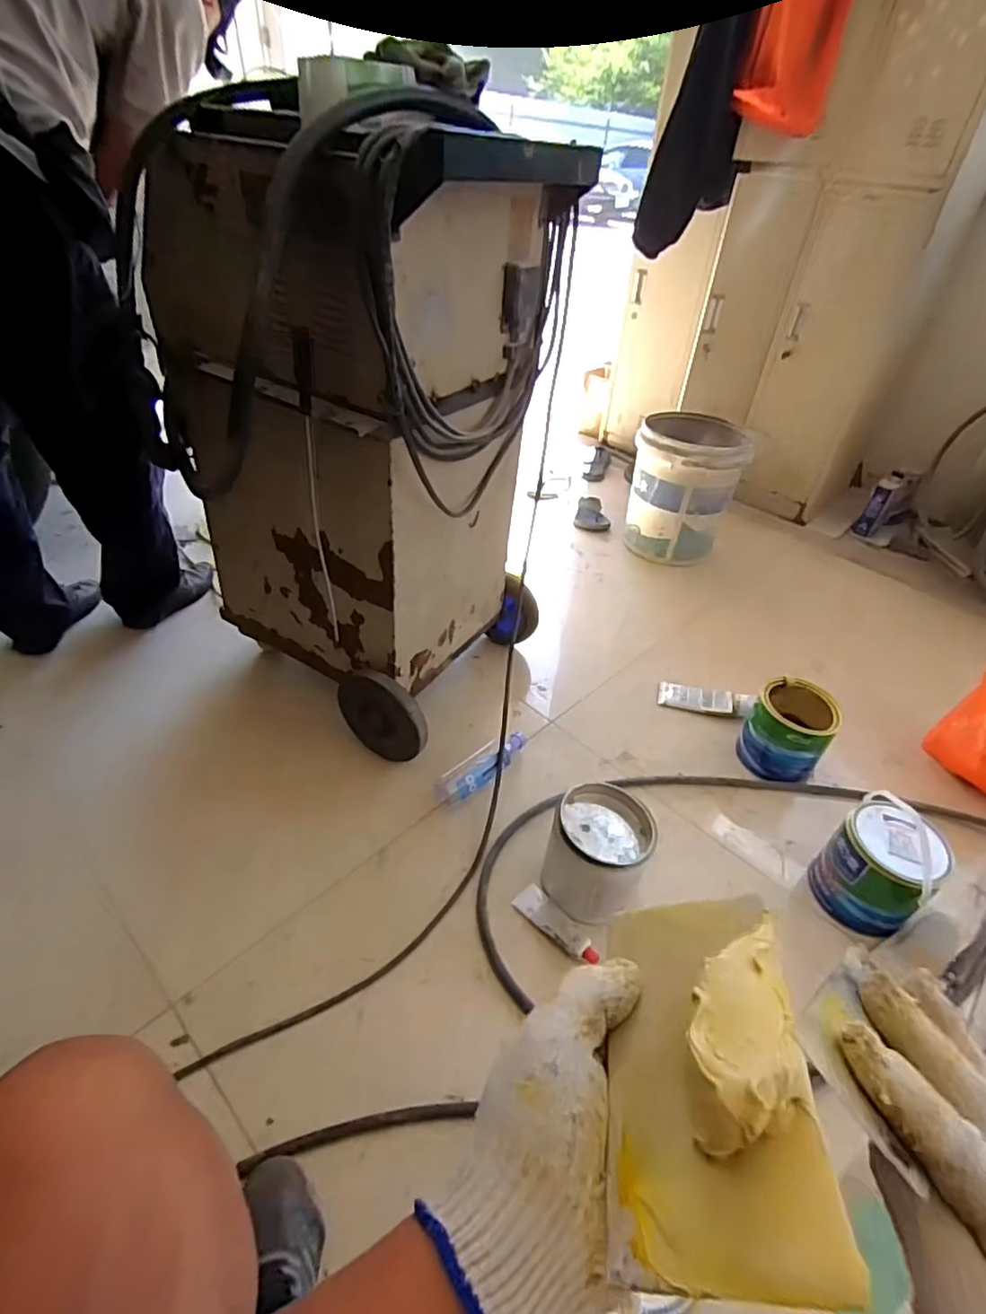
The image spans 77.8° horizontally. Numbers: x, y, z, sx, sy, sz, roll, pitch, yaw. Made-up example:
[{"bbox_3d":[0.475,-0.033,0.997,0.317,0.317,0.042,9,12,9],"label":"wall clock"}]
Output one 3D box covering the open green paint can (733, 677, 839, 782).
[{"bbox_3d":[0.586,0.145,1.216,0.148,0.141,0.157,27,45,23],"label":"open green paint can"}]

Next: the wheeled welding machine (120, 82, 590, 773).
[{"bbox_3d":[-0.213,-0.371,1.064,0.547,0.850,0.547,31,46,27],"label":"wheeled welding machine"}]

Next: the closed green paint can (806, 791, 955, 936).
[{"bbox_3d":[0.616,0.330,0.970,0.136,0.202,0.151,-22,47,-29],"label":"closed green paint can"}]

